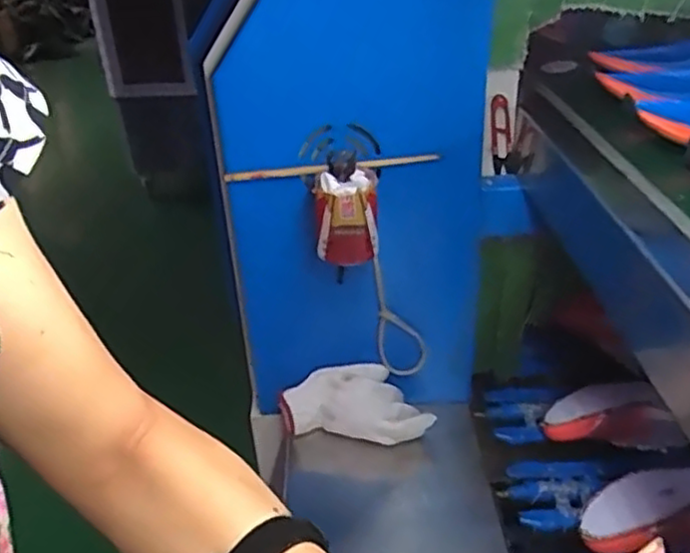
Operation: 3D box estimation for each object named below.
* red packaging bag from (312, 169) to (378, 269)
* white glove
[{"bbox_3d":[0.002,-0.063,0.728,0.064,0.088,0.059,-2,30,3],"label":"red packaging bag"},{"bbox_3d":[0.014,0.156,0.855,0.176,0.071,0.076,0,30,7],"label":"white glove"}]

